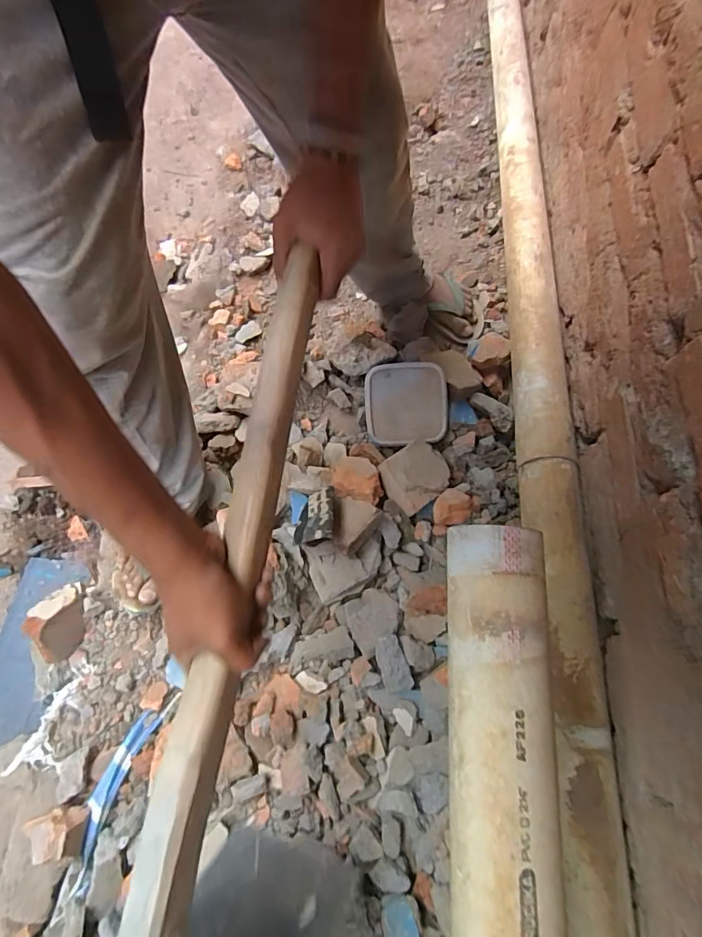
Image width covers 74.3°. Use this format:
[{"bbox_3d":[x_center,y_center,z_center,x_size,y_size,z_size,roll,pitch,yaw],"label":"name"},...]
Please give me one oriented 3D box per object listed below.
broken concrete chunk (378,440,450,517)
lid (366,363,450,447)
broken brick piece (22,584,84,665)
[{"bbox_3d":[0.116,0.009,0.816,0.121,0.051,0.099,-38,73,-11],"label":"broken concrete chunk"},{"bbox_3d":[0.105,-0.123,0.874,0.153,0.019,0.148,-5,95,-1],"label":"lid"},{"bbox_3d":[-0.505,0.266,0.792,0.053,0.095,0.120,-3,70,1],"label":"broken brick piece"}]

